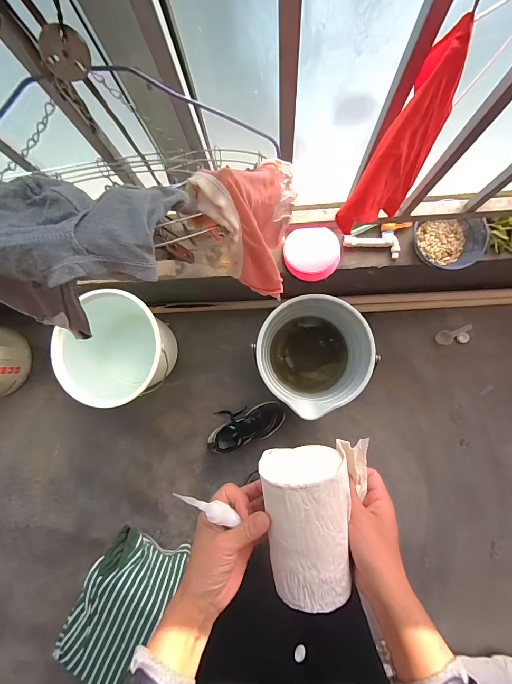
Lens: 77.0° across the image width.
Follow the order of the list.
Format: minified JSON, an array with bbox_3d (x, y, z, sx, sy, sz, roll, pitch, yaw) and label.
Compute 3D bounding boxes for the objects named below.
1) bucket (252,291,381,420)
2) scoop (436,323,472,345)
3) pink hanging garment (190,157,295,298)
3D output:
[{"bbox_3d":[0.155,0.033,0.950,0.279,0.280,0.285,0,86,3],"label":"bucket"},{"bbox_3d":[0.651,-0.026,1.058,0.110,0.012,0.046,-23,86,16],"label":"scoop"},{"bbox_3d":[-0.002,-0.124,0.301,0.071,0.157,0.123,7,86,4],"label":"pink hanging garment"}]

